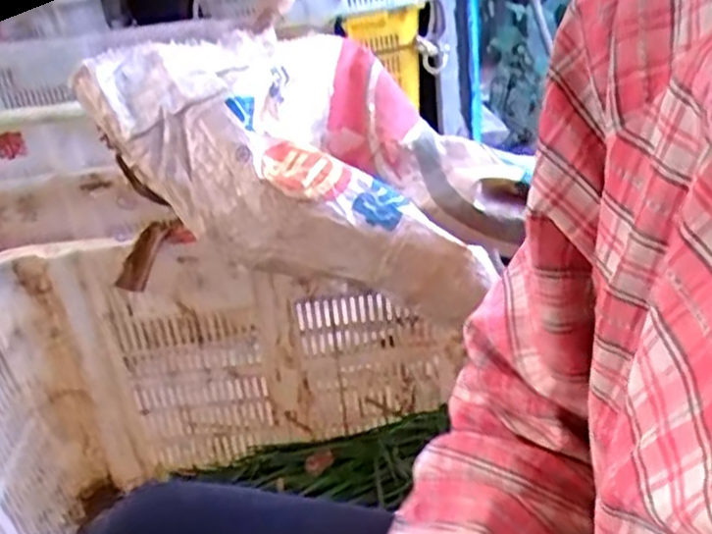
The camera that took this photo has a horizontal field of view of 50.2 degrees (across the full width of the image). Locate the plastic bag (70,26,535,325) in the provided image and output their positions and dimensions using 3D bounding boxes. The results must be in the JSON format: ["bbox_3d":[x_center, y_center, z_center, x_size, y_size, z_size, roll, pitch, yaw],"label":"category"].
[{"bbox_3d":[-0.023,-0.150,0.838,0.417,0.192,0.329,7,34,23],"label":"plastic bag"}]

